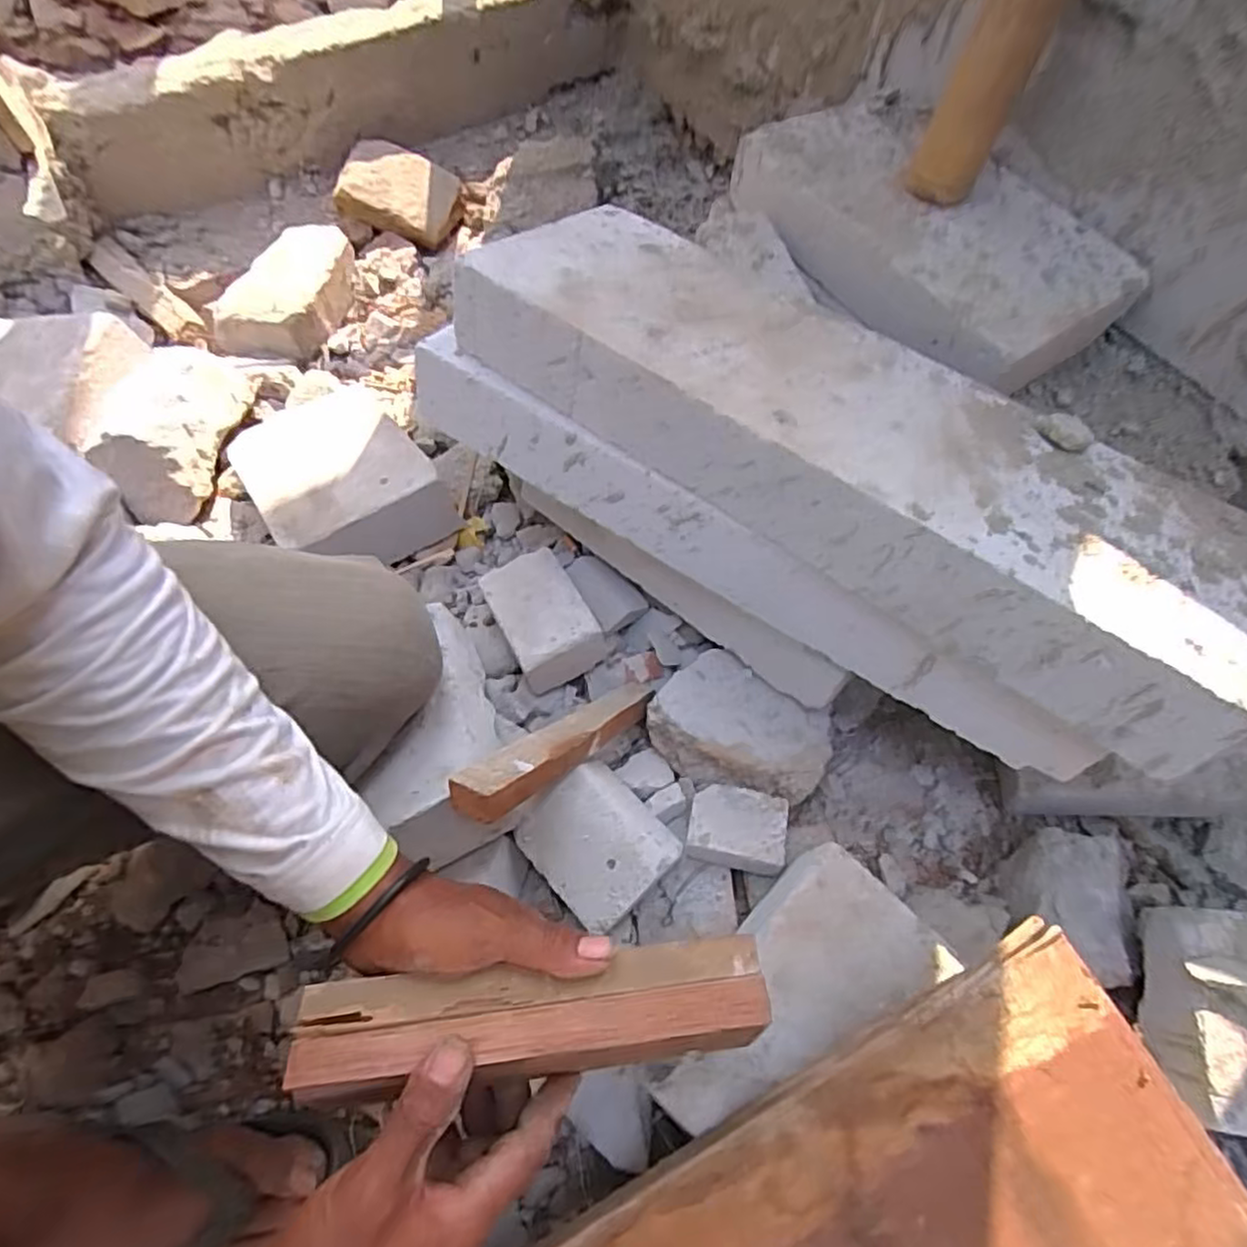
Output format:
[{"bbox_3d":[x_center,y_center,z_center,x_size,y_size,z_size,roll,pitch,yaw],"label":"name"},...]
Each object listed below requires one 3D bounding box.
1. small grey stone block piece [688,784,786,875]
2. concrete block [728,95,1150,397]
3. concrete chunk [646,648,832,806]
[{"bbox_3d":[0.091,0.165,0.551,0.075,0.034,0.060,12,63,3],"label":"small grey stone block piece"},{"bbox_3d":[0.302,-0.409,0.704,0.233,0.068,0.394,-34,70,-18],"label":"concrete block"},{"bbox_3d":[0.100,0.097,0.599,0.147,0.060,0.107,32,66,12],"label":"concrete chunk"}]

